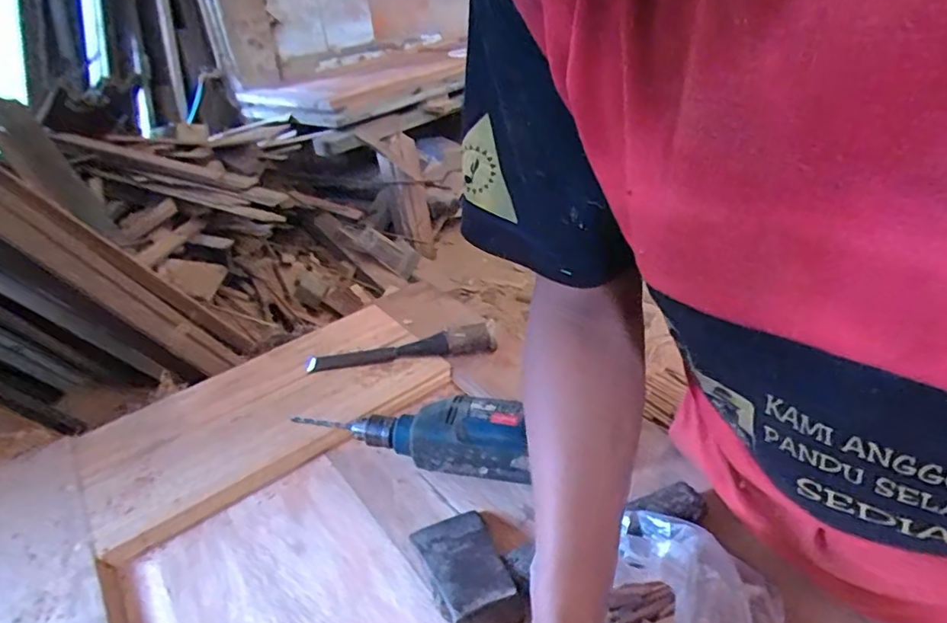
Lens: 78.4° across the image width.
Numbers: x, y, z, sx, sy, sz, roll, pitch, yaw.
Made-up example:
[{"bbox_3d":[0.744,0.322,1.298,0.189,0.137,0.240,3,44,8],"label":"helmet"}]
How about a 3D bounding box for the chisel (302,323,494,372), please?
[{"bbox_3d":[-0.090,0.044,0.737,0.250,0.037,0.041,-4,32,4],"label":"chisel"}]

